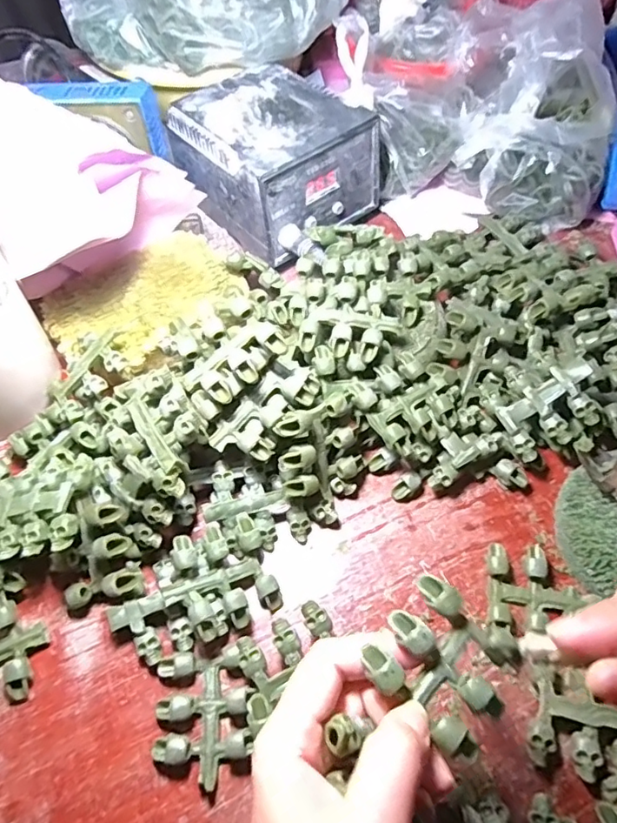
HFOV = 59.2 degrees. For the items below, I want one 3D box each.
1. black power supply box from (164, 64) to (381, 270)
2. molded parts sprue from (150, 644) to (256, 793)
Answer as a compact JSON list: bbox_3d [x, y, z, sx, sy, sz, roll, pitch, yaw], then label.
[{"bbox_3d":[-0.030,-0.209,0.442,0.113,0.075,0.135,-37,66,-17],"label":"black power supply box"},{"bbox_3d":[-0.055,0.158,0.285,0.049,0.013,0.061,-4,61,-1],"label":"molded parts sprue"}]

